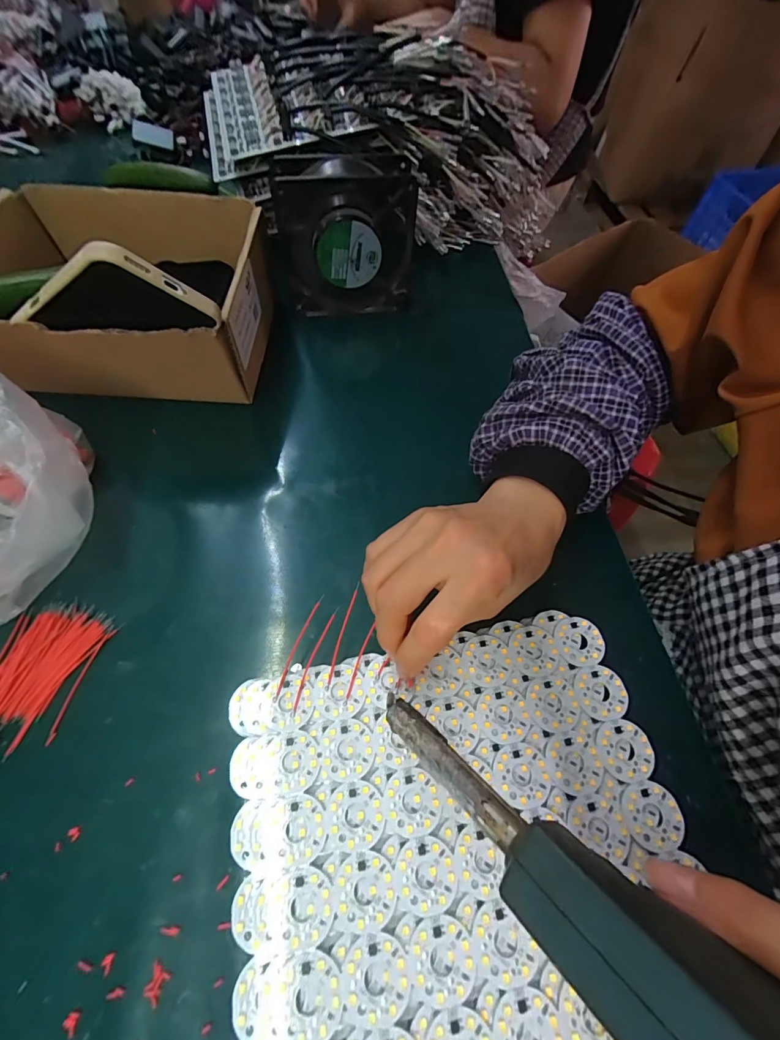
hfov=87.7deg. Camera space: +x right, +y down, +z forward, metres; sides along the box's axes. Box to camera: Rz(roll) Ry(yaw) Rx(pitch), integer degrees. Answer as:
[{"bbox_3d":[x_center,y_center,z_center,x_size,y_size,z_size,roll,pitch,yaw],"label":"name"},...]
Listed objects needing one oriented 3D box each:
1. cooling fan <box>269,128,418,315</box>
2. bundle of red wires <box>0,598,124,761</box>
[{"bbox_3d":[-0.044,-0.265,0.384,0.127,0.120,0.050,-9,62,-6],"label":"cooling fan"},{"bbox_3d":[-0.220,0.091,0.254,0.063,0.006,0.080,15,63,7],"label":"bundle of red wires"}]

